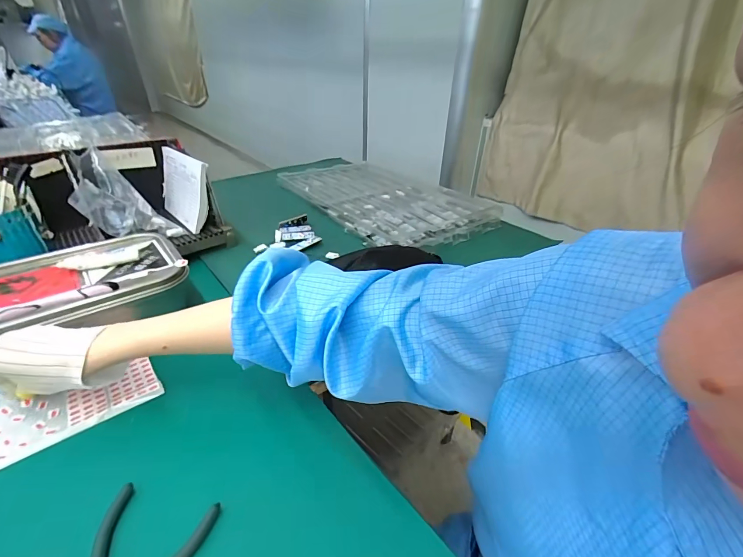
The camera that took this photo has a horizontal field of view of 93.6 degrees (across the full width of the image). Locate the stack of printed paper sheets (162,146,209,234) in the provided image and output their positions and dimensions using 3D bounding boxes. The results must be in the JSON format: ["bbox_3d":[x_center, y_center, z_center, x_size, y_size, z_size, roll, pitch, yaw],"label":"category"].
[{"bbox_3d":[-0.377,-0.180,0.695,0.194,0.130,0.015,28,24,37],"label":"stack of printed paper sheets"}]

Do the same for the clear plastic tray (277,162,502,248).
[{"bbox_3d":[0.026,-0.216,0.899,0.351,0.026,0.544,-23,41,-32],"label":"clear plastic tray"}]

